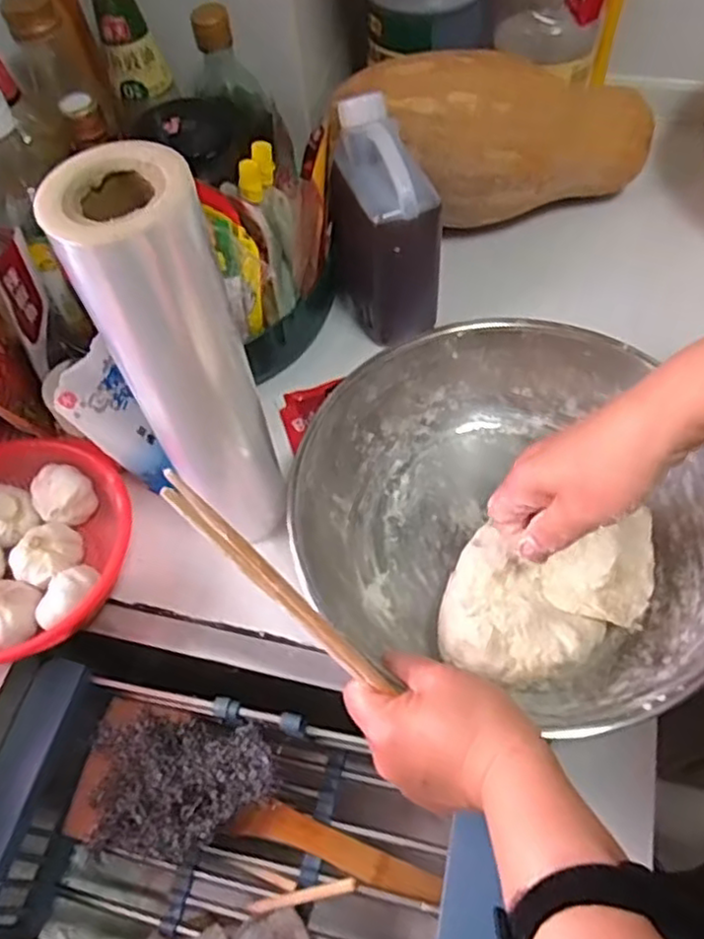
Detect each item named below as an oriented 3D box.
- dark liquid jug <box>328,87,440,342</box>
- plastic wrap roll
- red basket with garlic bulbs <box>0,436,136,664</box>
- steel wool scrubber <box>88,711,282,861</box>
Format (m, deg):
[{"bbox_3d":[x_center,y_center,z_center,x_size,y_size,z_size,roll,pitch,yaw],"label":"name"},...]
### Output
[{"bbox_3d":[0.025,-0.199,0.577,0.084,0.171,0.100,-6,58,1],"label":"dark liquid jug"},{"bbox_3d":[-0.094,-0.053,0.425,0.065,0.278,0.060,-4,58,2],"label":"plastic wrap roll"},{"bbox_3d":[-0.245,0.062,0.516,0.171,0.061,0.159,-2,58,3],"label":"red basket with garlic bulbs"},{"bbox_3d":[-0.122,0.227,0.500,0.135,0.027,0.090,2,58,6],"label":"steel wool scrubber"}]

